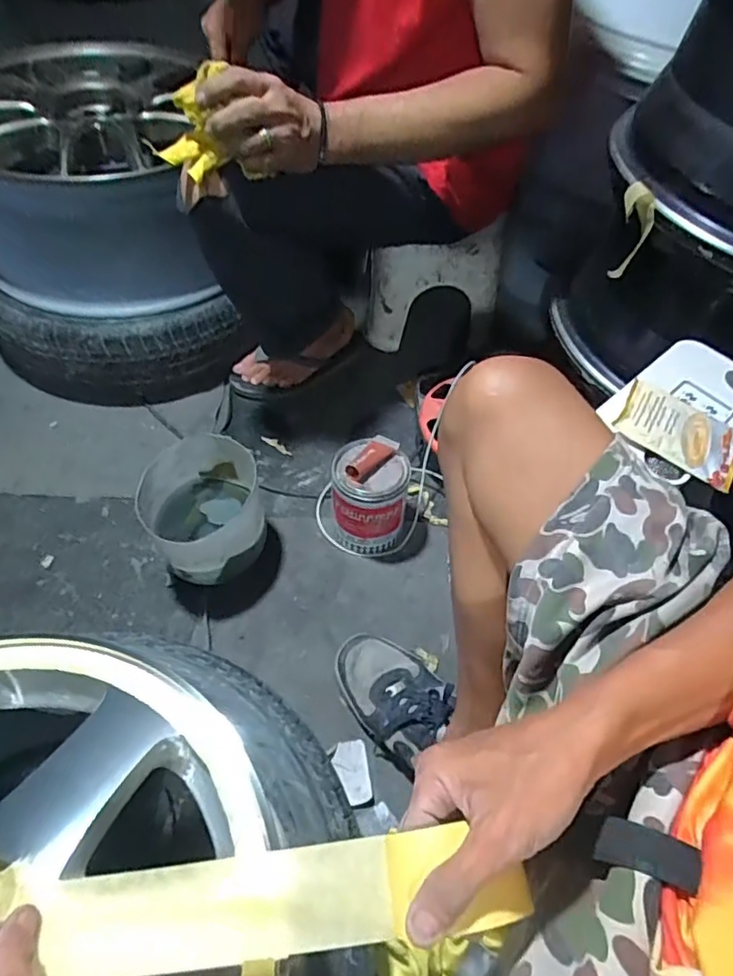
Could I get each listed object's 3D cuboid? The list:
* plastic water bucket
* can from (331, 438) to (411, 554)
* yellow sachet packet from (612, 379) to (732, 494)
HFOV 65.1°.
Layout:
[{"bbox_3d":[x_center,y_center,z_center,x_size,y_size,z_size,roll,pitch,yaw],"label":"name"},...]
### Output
[{"bbox_3d":[-0.215,0.043,0.771,0.146,0.148,0.156,3,54,-4],"label":"plastic water bucket"},{"bbox_3d":[0.001,0.019,0.810,0.102,0.147,0.096,3,54,-4],"label":"can"},{"bbox_3d":[0.283,-0.052,0.512,0.109,0.020,0.082,27,56,13],"label":"yellow sachet packet"}]

